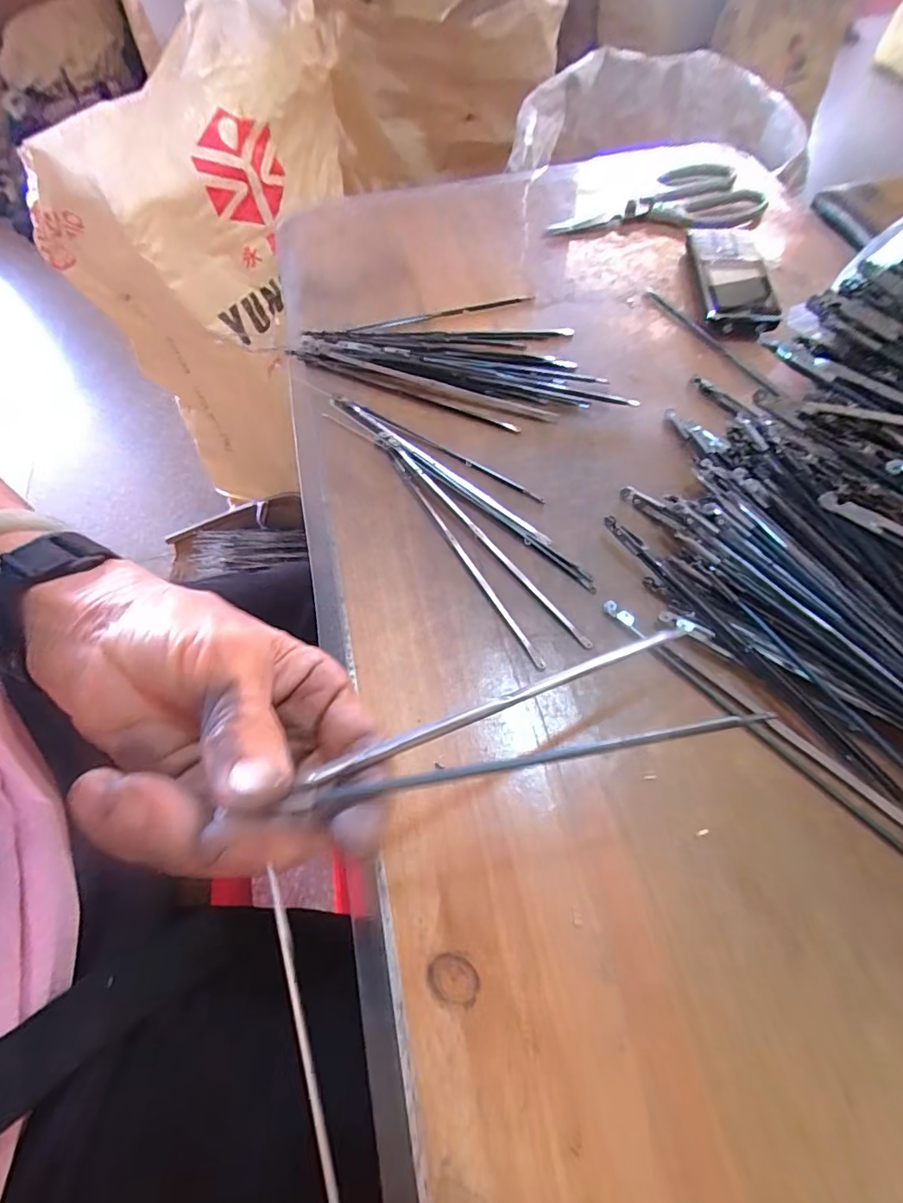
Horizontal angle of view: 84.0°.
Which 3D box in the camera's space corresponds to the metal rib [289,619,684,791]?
[{"bbox_3d":[0.028,0.034,0.185,0.165,0.006,0.006,-16,61,-23],"label":"metal rib"}]

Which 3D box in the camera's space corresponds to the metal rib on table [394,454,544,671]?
[{"bbox_3d":[0.005,-0.031,0.295,0.005,0.006,0.170,-28,64,-12],"label":"metal rib on table"}]

